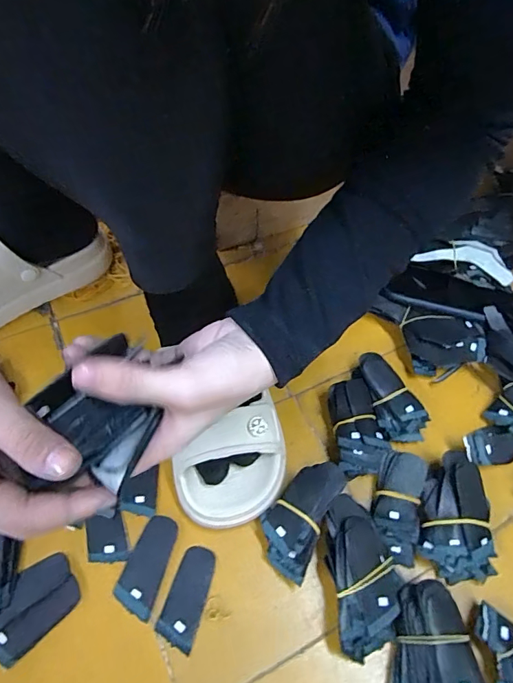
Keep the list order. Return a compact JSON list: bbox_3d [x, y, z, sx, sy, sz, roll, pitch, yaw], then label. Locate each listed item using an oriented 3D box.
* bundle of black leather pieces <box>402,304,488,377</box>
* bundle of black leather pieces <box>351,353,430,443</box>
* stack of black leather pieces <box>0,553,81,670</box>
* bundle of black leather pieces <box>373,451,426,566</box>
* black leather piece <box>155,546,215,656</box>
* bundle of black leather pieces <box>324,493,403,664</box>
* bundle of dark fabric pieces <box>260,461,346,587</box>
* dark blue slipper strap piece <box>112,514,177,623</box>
[{"bbox_3d":[0.209,-0.006,0.505,0.083,0.026,0.074,-8,59,-7],"label":"bundle of black leather pieces"},{"bbox_3d":[0.132,0.060,0.462,0.043,0.031,0.094,-27,64,-18],"label":"bundle of black leather pieces"},{"bbox_3d":[-0.182,0.215,0.361,0.050,0.009,0.077,40,65,20],"label":"stack of black leather pieces"},{"bbox_3d":[0.130,0.151,0.414,0.041,0.019,0.094,14,59,6],"label":"bundle of black leather pieces"},{"bbox_3d":[-0.056,0.210,0.373,0.032,0.004,0.074,17,59,8],"label":"black leather piece"},{"bbox_3d":[0.088,0.192,0.376,0.056,0.031,0.114,-4,59,-5],"label":"bundle of black leather pieces"},{"bbox_3d":[0.038,0.152,0.400,0.051,0.031,0.102,26,61,13],"label":"bundle of dark fabric pieces"},{"bbox_3d":[-0.093,0.189,0.384,0.033,0.004,0.077,15,59,6],"label":"dark blue slipper strap piece"}]

